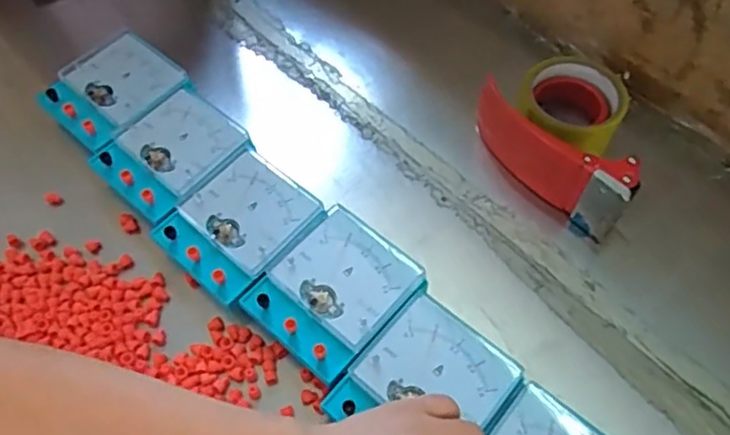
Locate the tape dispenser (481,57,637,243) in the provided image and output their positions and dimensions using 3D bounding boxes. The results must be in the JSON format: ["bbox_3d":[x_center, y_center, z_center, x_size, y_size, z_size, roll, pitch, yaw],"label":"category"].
[{"bbox_3d":[0.188,-0.065,0.552,0.113,0.075,0.164,-21,60,-12],"label":"tape dispenser"}]

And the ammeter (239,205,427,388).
[{"bbox_3d":[-0.022,0.064,0.486,0.108,0.041,0.113,38,65,21],"label":"ammeter"}]

